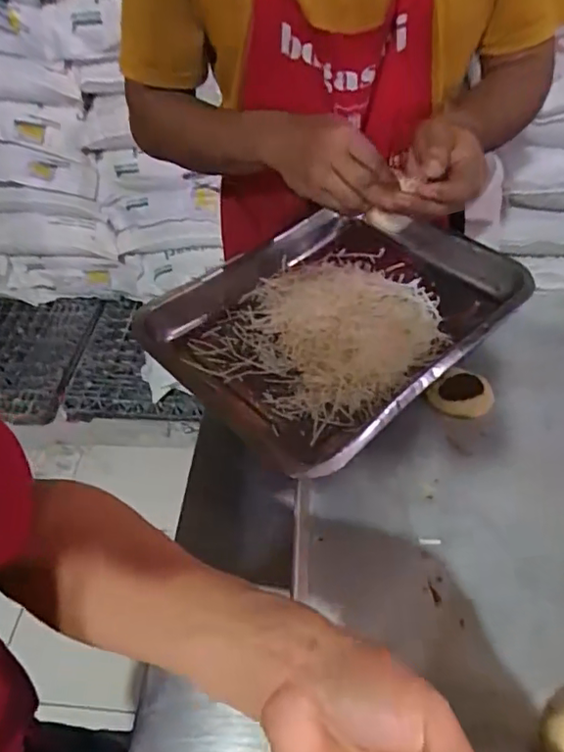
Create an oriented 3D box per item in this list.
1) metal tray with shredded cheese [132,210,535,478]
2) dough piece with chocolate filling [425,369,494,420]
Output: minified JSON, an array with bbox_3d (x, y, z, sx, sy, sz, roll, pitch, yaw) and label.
[{"bbox_3d":[0.057,-0.065,0.575,0.336,0.055,0.259,-36,55,-25],"label":"metal tray with shredded cheese"},{"bbox_3d":[0.173,0.017,0.541,0.053,0.019,0.050,-31,53,-22],"label":"dough piece with chocolate filling"}]

